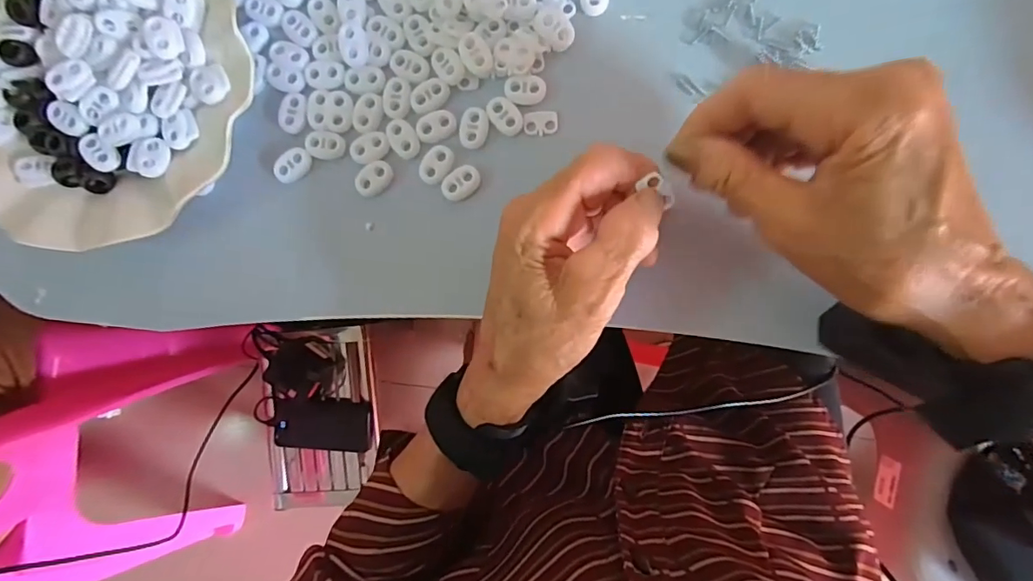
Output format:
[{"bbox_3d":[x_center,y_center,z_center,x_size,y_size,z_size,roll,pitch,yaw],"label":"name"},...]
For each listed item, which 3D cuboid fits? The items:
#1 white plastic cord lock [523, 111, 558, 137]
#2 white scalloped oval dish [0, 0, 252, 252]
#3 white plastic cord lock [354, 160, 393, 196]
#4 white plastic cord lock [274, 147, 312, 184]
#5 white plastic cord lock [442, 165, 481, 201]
[{"bbox_3d":[0.013,-0.089,0.269,0.018,0.004,0.012,-2,92,7],"label":"white plastic cord lock"},{"bbox_3d":[-0.227,-0.113,0.274,0.169,0.040,0.177,27,95,5],"label":"white scalloped oval dish"},{"bbox_3d":[-0.078,-0.061,0.275,0.021,0.004,0.014,-40,87,7],"label":"white plastic cord lock"},{"bbox_3d":[-0.123,-0.069,0.279,0.021,0.008,0.013,-39,87,7],"label":"white plastic cord lock"},{"bbox_3d":[-0.030,-0.057,0.269,0.021,0.004,0.014,-29,89,7],"label":"white plastic cord lock"}]

